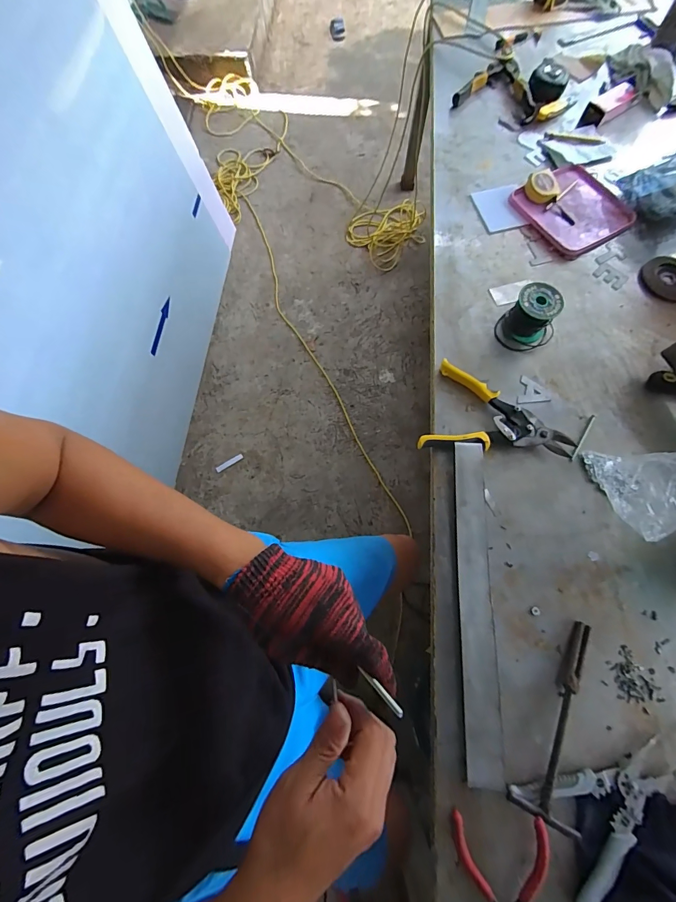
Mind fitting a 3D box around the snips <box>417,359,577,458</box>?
[{"bbox_3d":[0.244,-0.066,0.613,0.225,0.024,0.140,5,71,2],"label":"snips"}]

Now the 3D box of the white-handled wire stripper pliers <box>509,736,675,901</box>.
[{"bbox_3d":[0.309,0.403,0.445,0.177,0.021,0.119,-28,73,-9],"label":"white-handled wire stripper pliers"}]

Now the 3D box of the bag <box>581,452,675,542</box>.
[{"bbox_3d":[0.414,0.047,0.514,0.072,0.132,0.134,-4,71,-1],"label":"bag"}]

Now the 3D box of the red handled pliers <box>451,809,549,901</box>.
[{"bbox_3d":[0.181,0.478,0.411,0.092,0.034,0.143,-2,71,0],"label":"red handled pliers"}]

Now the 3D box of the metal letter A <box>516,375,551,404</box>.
[{"bbox_3d":[0.322,-0.094,0.635,0.053,0.004,0.049,15,72,6],"label":"metal letter A"}]

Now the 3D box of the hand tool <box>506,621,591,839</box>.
[{"bbox_3d":[0.280,0.323,0.470,0.070,0.026,0.219,29,73,10],"label":"hand tool"}]

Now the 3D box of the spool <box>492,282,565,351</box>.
[{"bbox_3d":[0.322,-0.220,0.643,0.086,0.069,0.081,0,71,0],"label":"spool"}]

